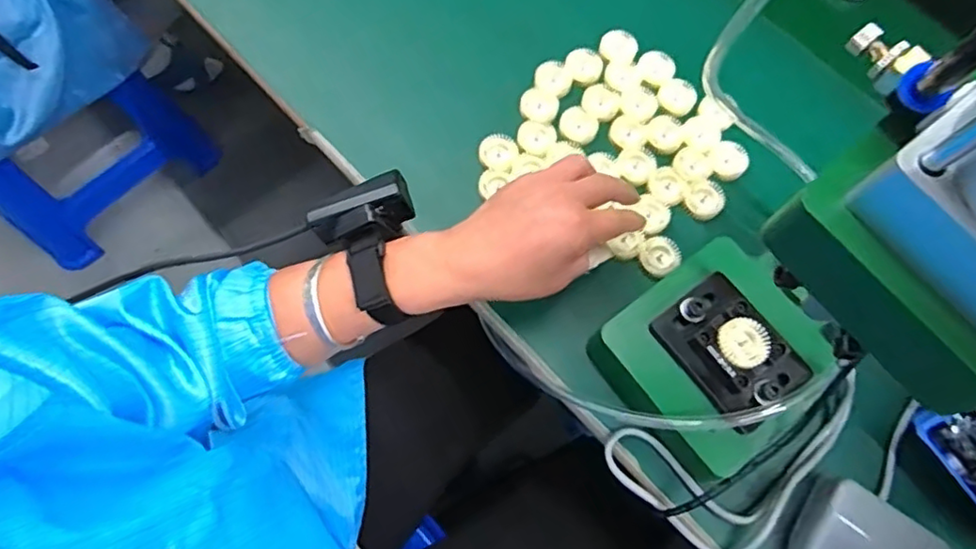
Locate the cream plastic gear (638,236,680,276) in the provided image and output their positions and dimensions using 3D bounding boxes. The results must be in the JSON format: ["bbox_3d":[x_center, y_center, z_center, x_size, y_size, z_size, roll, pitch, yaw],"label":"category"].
[{"bbox_3d":[0.135,-0.015,0.479,0.027,0.012,0.029,-32,75,-13],"label":"cream plastic gear"}]

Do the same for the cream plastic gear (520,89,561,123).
[{"bbox_3d":[0.043,-0.142,0.516,0.033,0.011,0.026,15,71,3],"label":"cream plastic gear"}]

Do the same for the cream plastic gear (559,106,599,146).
[{"bbox_3d":[0.077,-0.125,0.517,0.033,0.004,0.031,0,86,-5],"label":"cream plastic gear"}]

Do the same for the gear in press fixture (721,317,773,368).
[{"bbox_3d":[0.166,0.044,0.396,0.032,0.004,0.032,-3,67,6],"label":"gear in press fixture"}]

